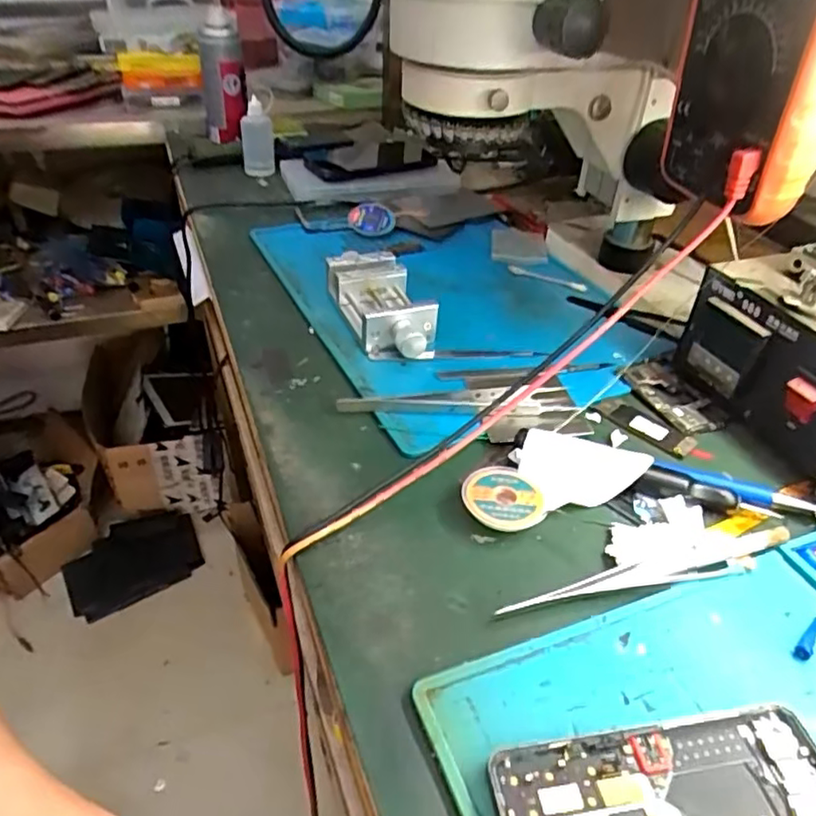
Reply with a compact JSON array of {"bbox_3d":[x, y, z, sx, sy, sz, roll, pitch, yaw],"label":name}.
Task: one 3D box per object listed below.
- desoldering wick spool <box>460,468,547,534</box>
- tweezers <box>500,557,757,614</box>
[{"bbox_3d":[0.052,0.050,0.348,0.043,0.012,0.042,1,37,-1],"label":"desoldering wick spool"},{"bbox_3d":[0.108,0.084,0.309,0.136,0.007,0.011,-7,38,-11],"label":"tweezers"}]

